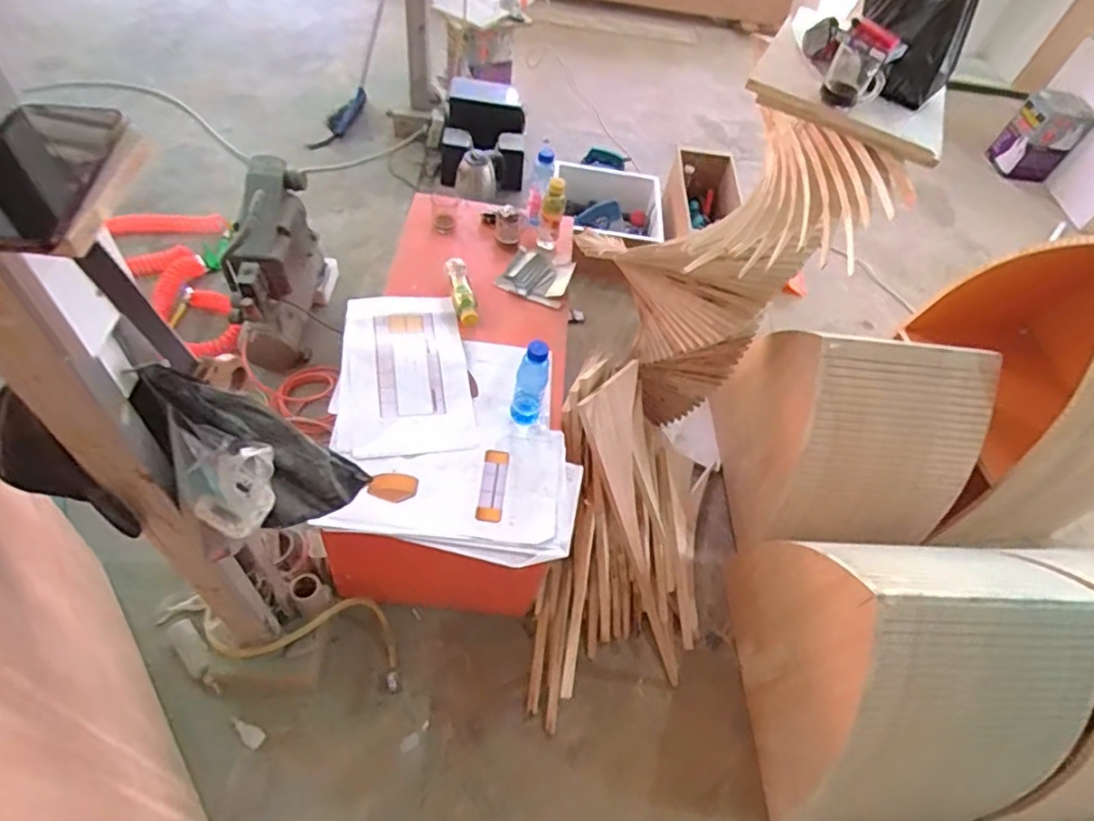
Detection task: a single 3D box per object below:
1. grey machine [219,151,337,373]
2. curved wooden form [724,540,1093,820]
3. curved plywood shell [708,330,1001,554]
[{"bbox_3d":[-0.773,-0.407,1.775,0.213,0.452,0.420,-1,53,-9],"label":"grey machine"},{"bbox_3d":[0.736,0.505,1.276,0.479,0.562,0.554,3,53,-6],"label":"curved wooden form"},{"bbox_3d":[0.757,0.060,1.572,0.498,0.530,0.417,5,53,-5],"label":"curved plywood shell"}]

